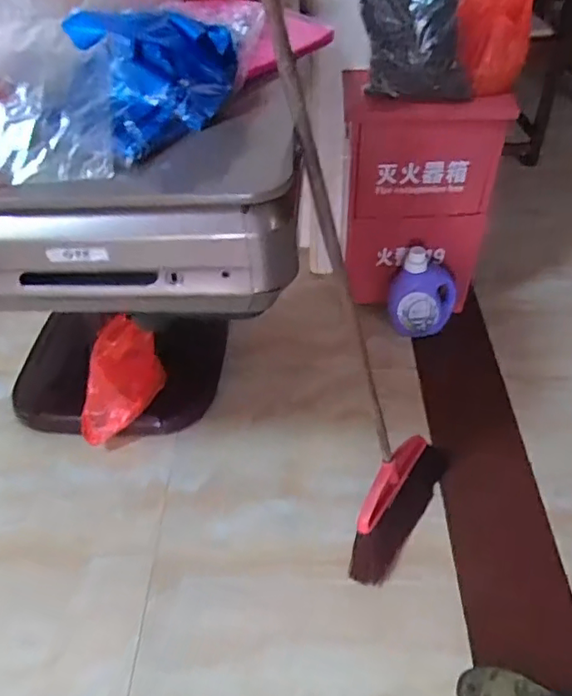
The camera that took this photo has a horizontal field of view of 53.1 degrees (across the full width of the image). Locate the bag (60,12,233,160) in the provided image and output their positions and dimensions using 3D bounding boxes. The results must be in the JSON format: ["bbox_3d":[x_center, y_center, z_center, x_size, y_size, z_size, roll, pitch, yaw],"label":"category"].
[{"bbox_3d":[-0.171,-0.382,0.780,0.118,0.134,0.255,24,51,24],"label":"bag"}]

